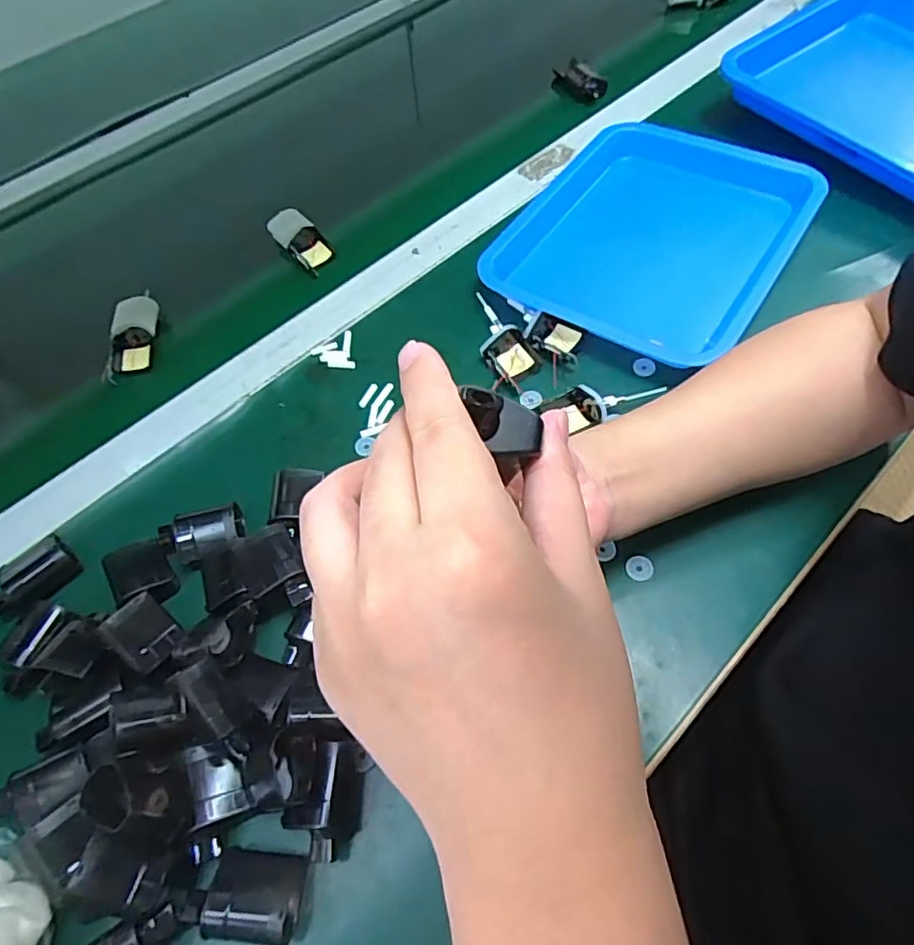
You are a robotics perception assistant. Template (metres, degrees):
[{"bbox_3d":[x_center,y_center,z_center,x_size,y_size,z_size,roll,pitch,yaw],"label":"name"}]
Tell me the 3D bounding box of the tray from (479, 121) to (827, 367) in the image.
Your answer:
[{"bbox_3d":[0.179,-0.217,0.540,0.221,0.028,0.278,30,64,21],"label":"tray"}]

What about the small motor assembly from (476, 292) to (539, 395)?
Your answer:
[{"bbox_3d":[0.036,-0.111,0.495,0.037,0.016,0.095,-27,60,-13],"label":"small motor assembly"}]

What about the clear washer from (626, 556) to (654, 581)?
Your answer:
[{"bbox_3d":[0.121,0.063,0.391,0.017,0.004,0.018,-2,58,3],"label":"clear washer"}]

